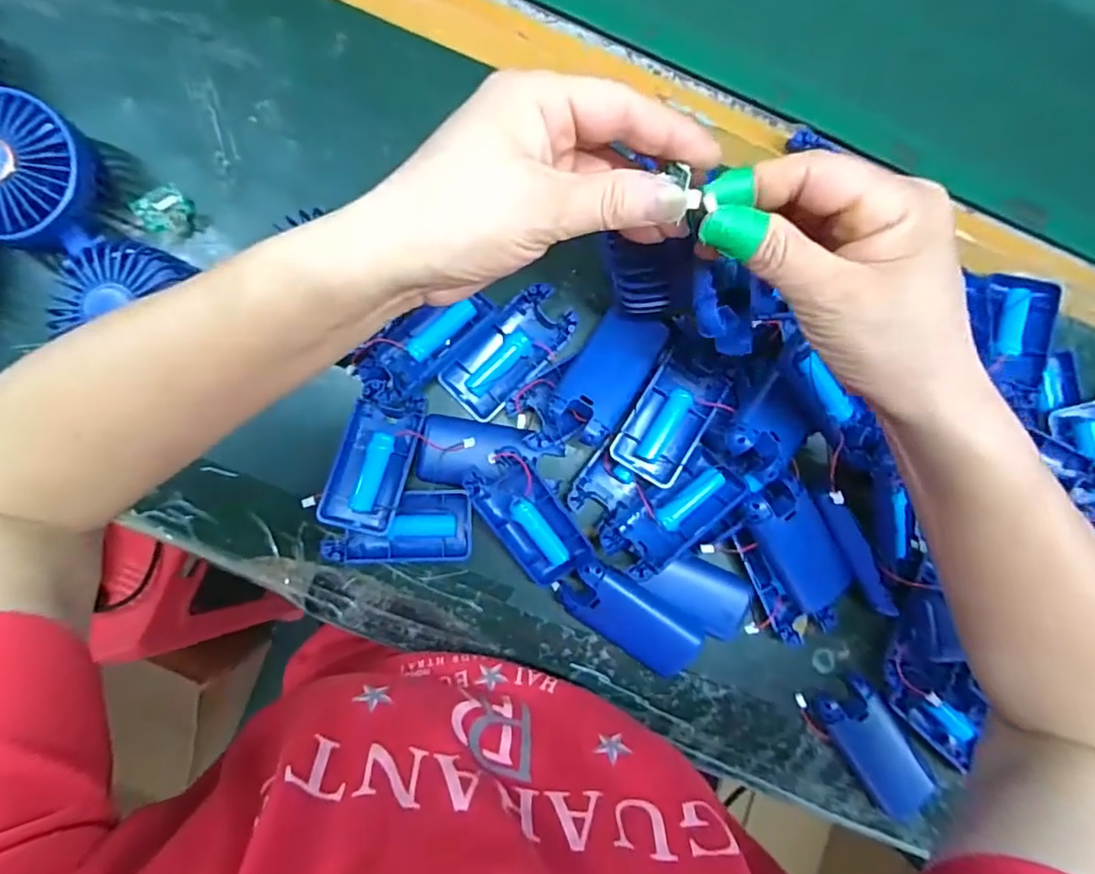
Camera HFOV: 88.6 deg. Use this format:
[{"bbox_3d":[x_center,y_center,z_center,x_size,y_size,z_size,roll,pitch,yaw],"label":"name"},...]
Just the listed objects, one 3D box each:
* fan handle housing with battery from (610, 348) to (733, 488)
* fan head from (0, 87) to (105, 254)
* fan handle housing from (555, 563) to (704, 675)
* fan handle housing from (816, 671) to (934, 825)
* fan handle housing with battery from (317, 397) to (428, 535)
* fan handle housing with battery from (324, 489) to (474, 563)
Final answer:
[{"bbox_3d":[0.077,-0.011,0.367,0.046,0.027,0.079,28,86,-2],"label":"fan handle housing with battery"},{"bbox_3d":[-0.325,-0.161,0.346,0.083,0.043,0.083,0,88,-4],"label":"fan head"},{"bbox_3d":[0.057,0.120,0.369,0.099,0.026,0.041,34,86,-2],"label":"fan handle housing"},{"bbox_3d":[0.229,0.217,0.386,0.042,0.018,0.104,-34,90,-4],"label":"fan handle housing"},{"bbox_3d":[-0.109,0.015,0.355,0.045,0.021,0.086,15,87,-3],"label":"fan handle housing with battery"},{"bbox_3d":[-0.096,0.059,0.366,0.092,0.020,0.045,-1,88,-4],"label":"fan handle housing with battery"}]

